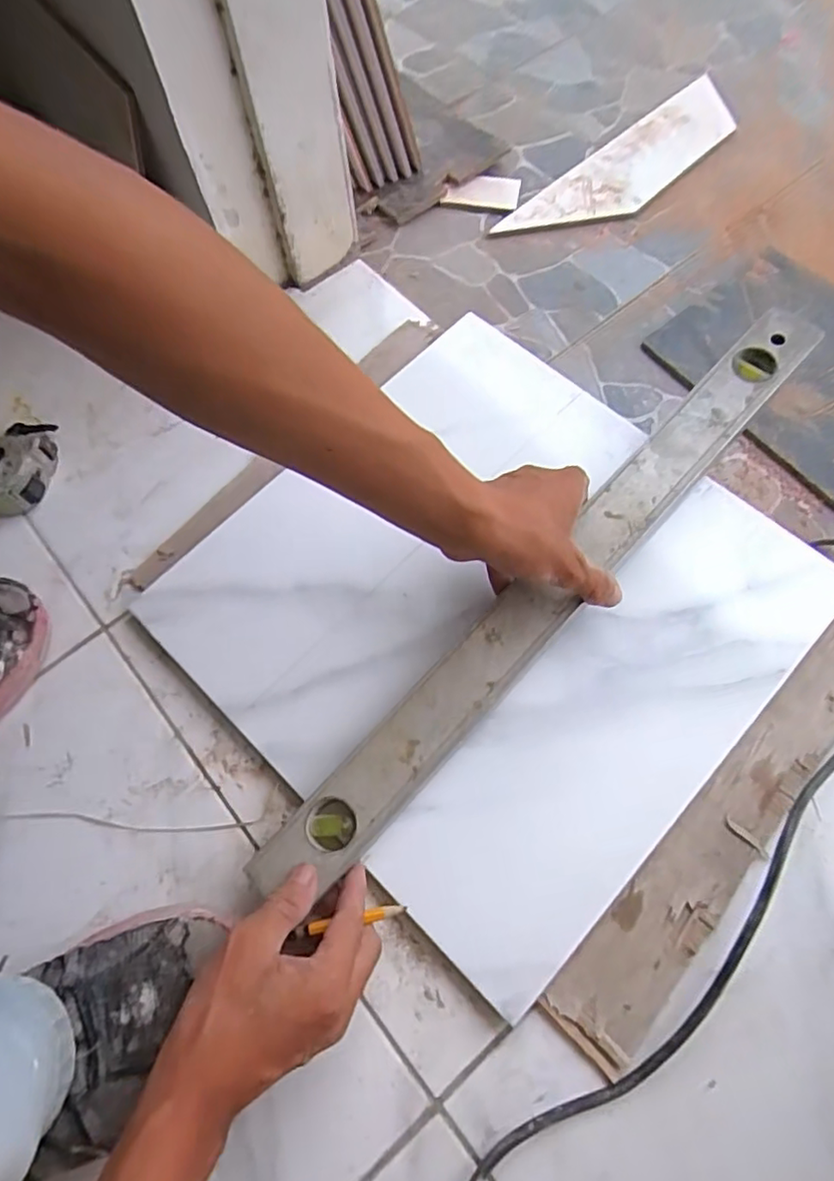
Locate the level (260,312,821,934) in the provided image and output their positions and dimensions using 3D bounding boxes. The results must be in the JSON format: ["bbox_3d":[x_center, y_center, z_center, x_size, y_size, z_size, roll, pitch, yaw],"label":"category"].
[{"bbox_3d":[0.106,-0.004,0.454,0.050,0.027,0.561,42,79,16],"label":"level"}]

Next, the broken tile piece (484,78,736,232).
[{"bbox_3d":[0.257,-0.515,0.760,0.365,0.017,0.100,-42,73,-13],"label":"broken tile piece"}]

